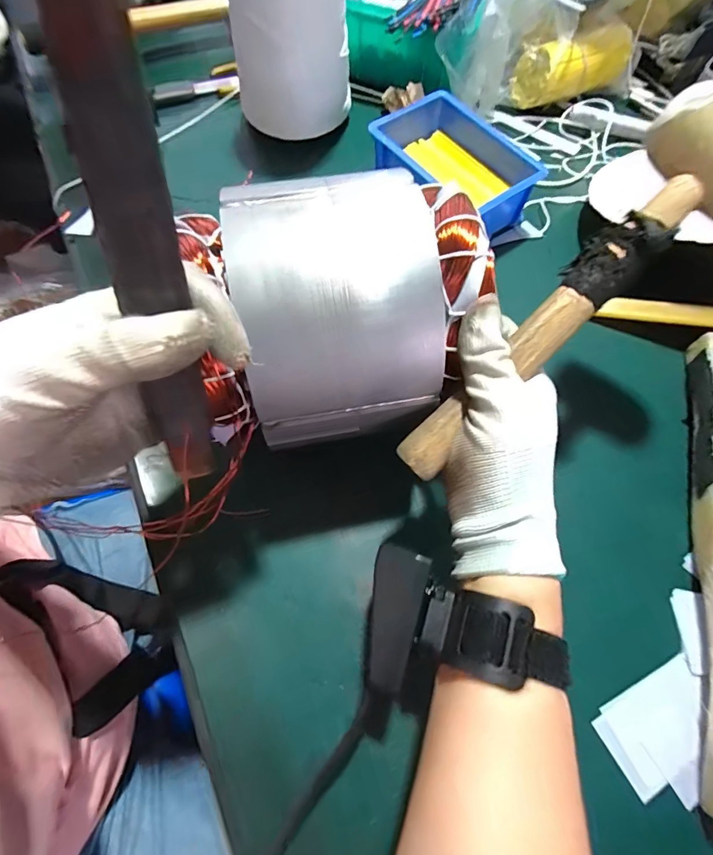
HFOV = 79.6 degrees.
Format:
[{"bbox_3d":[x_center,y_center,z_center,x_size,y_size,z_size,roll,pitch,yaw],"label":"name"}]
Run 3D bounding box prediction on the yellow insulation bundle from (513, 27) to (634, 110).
[{"bbox_3d":[0.232,-0.387,0.466,0.131,0.056,0.039,-12,68,-5],"label":"yellow insulation bundle"}]

